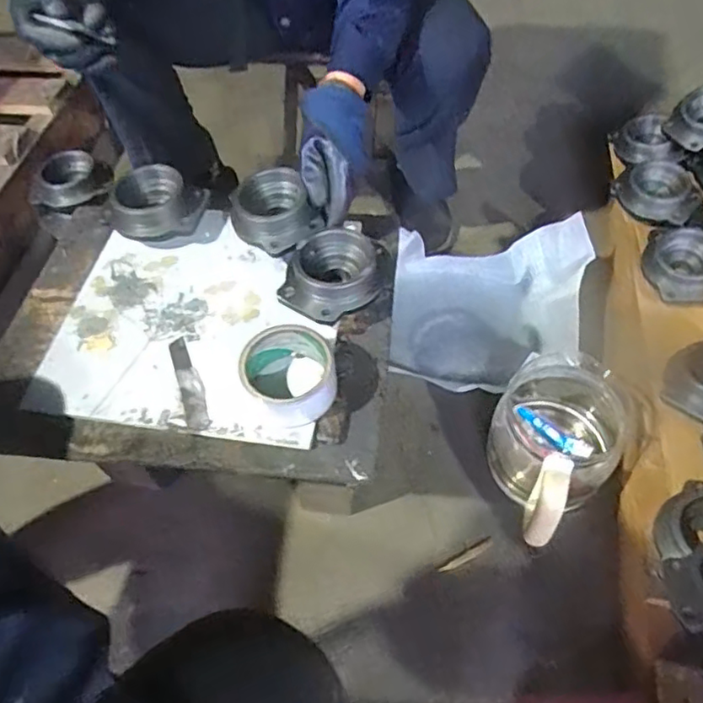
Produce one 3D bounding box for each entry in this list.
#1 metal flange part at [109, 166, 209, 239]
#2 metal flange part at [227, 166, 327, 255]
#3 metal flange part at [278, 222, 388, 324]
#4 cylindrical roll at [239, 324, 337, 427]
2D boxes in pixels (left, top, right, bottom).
[{"bbox_3d":[-0.228,-0.177,0.730,0.111,0.040,0.084,-3,55,2],"label":"metal flange part"},{"bbox_3d":[-0.091,-0.157,0.703,0.085,0.047,0.098,-19,56,-9],"label":"metal flange part"},{"bbox_3d":[-0.017,-0.081,0.652,0.115,0.035,0.090,-20,56,-10],"label":"metal flange part"},{"bbox_3d":[-0.059,0.022,0.597,0.085,0.050,0.091,-2,55,3],"label":"cylindrical roll"}]

